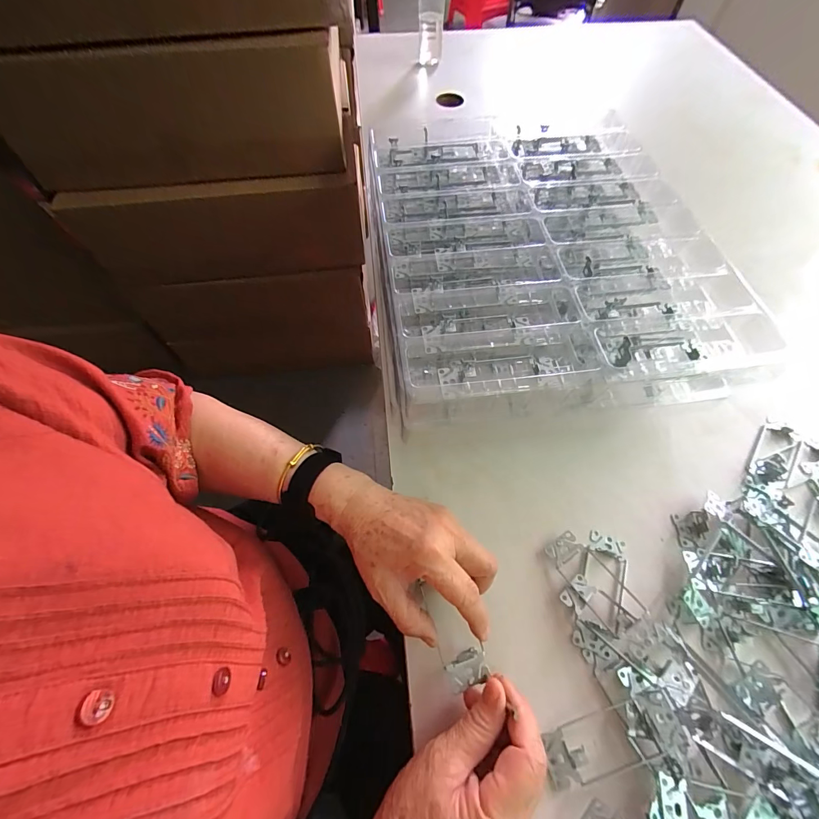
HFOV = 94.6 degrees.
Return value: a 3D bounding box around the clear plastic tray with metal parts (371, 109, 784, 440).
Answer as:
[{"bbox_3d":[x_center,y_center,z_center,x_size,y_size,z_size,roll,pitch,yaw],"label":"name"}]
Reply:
[{"bbox_3d":[0.150,-0.198,0.435,0.363,0.043,0.427,-5,62,-2],"label":"clear plastic tray with metal parts"}]

